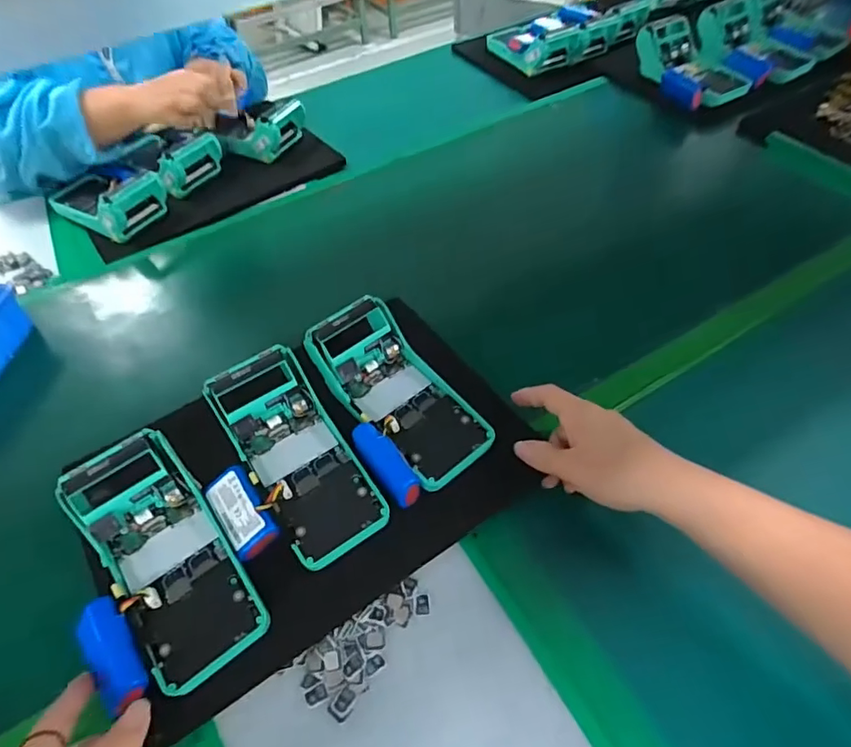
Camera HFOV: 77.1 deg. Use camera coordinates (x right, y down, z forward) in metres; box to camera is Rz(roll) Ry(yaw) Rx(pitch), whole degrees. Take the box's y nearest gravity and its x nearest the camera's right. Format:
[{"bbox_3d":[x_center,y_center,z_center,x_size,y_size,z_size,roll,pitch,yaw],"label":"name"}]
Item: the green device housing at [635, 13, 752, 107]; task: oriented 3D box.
[{"bbox_3d":[0.398,-0.465,0.795,0.115,0.049,0.167,-17,57,-9],"label":"green device housing"}]

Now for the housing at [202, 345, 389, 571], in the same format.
[{"bbox_3d":[-0.102,0.057,0.408,0.081,0.054,0.165,-28,57,-18],"label":"housing"}]

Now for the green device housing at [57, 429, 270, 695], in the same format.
[{"bbox_3d":[-0.181,0.119,0.366,0.076,0.048,0.172,-32,58,-20],"label":"green device housing"}]

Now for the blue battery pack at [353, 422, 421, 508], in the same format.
[{"bbox_3d":[-0.029,0.067,0.409,0.024,0.020,0.070,-33,74,-19],"label":"blue battery pack"}]

